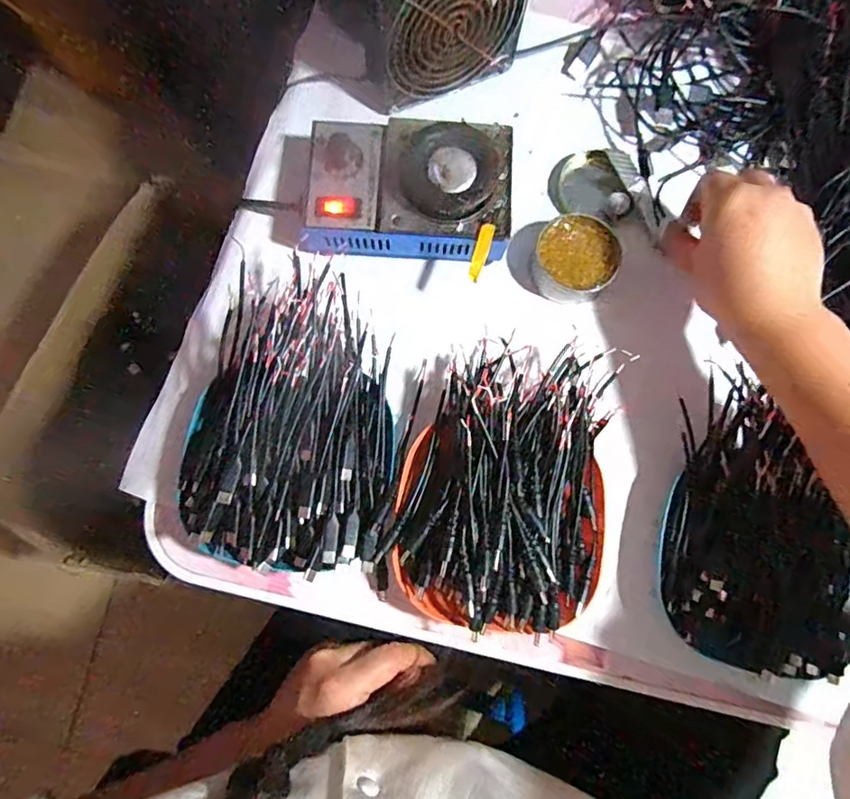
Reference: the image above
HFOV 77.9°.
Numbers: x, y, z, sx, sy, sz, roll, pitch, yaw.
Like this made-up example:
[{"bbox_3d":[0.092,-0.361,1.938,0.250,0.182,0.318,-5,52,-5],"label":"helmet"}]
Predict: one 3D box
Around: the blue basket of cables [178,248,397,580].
[{"bbox_3d":[-0.085,0.013,0.356,0.131,0.057,0.193,13,80,1],"label":"blue basket of cables"}]

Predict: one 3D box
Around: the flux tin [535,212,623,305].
[{"bbox_3d":[0.116,-0.108,0.407,0.062,0.023,0.063,0,80,-1],"label":"flux tin"}]

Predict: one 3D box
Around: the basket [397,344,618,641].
[{"bbox_3d":[0.055,0.056,0.351,0.131,0.056,0.185,12,80,1],"label":"basket"}]

